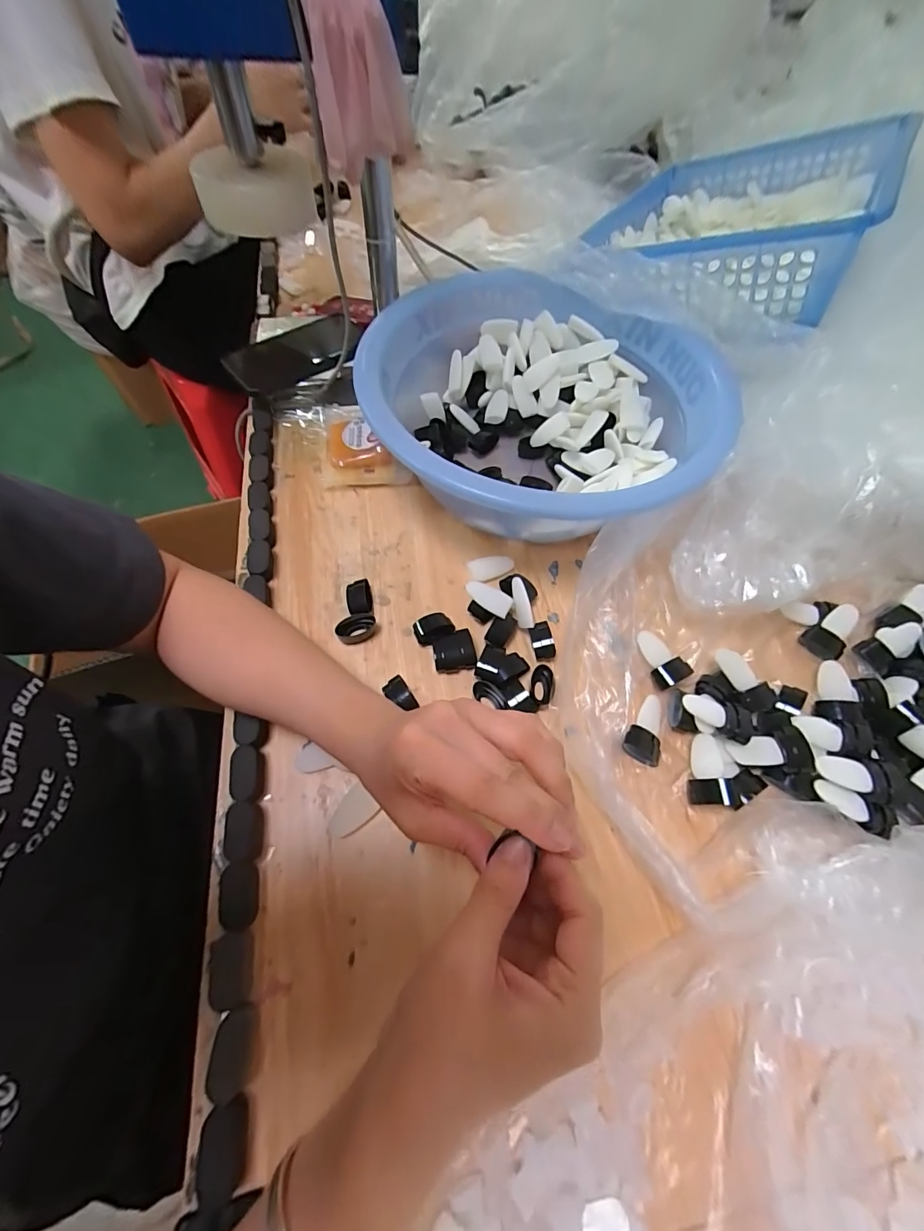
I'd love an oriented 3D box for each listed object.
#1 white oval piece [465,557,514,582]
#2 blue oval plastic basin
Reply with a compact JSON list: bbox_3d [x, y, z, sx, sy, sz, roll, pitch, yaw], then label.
[{"bbox_3d":[0.027,-0.046,0.417,0.044,0.004,0.020,-15,64,-10],"label":"white oval piece"},{"bbox_3d":[0.068,-0.197,0.445,0.315,0.109,0.323,13,62,4],"label":"blue oval plastic basin"}]

